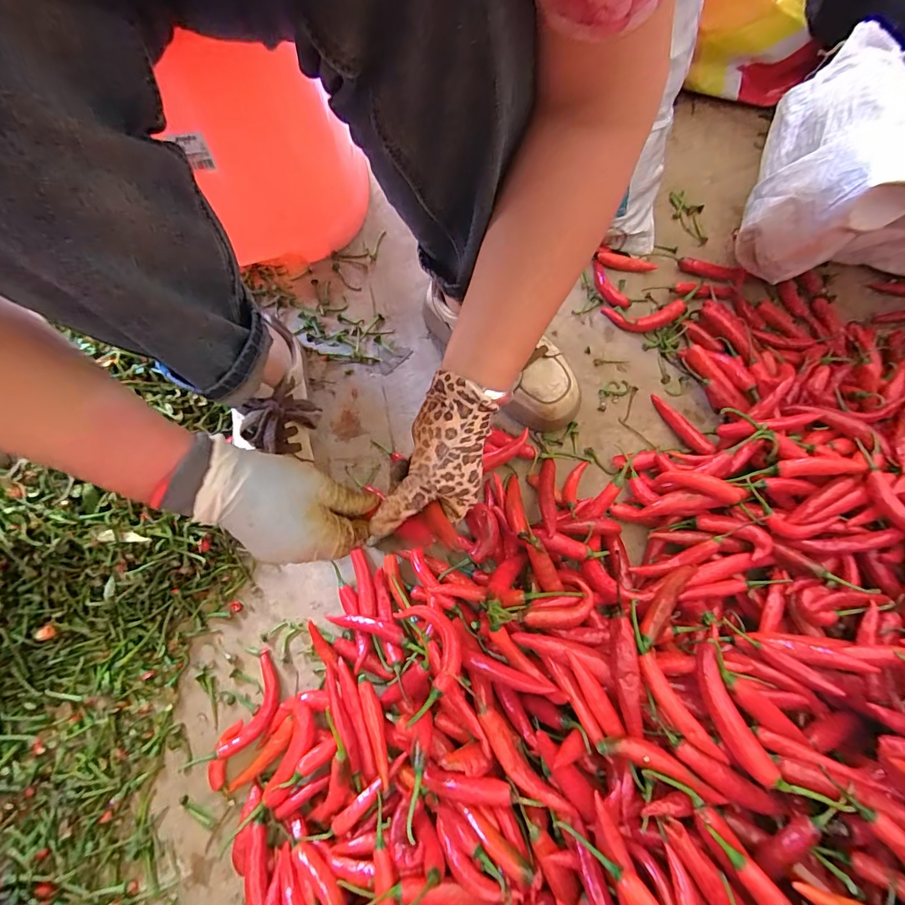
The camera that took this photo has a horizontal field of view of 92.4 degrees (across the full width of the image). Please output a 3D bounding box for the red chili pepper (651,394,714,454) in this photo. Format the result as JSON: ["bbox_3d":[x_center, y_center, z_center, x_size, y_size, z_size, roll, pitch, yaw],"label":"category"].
[{"bbox_3d":[0.286,-0.036,0.544,0.019,0.013,0.100,-26,59,-8],"label":"red chili pepper"}]

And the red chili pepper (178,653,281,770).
[{"bbox_3d":[-0.218,0.276,0.444,0.050,0.012,0.127,29,74,10],"label":"red chili pepper"}]

